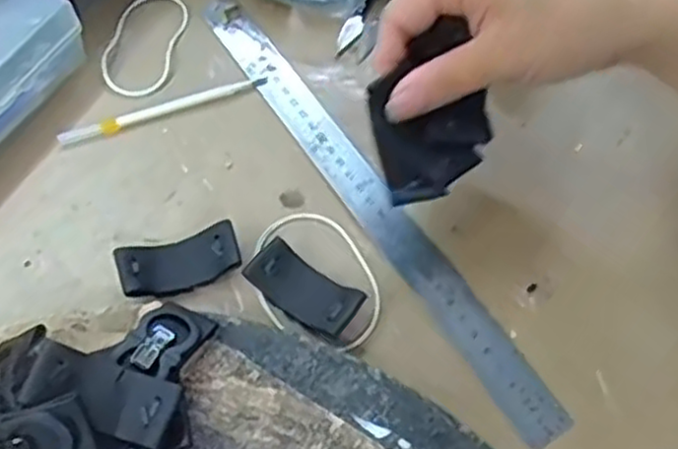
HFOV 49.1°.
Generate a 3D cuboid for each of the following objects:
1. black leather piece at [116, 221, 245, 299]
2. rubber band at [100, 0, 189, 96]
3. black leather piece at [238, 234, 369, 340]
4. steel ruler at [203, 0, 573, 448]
[{"bbox_3d":[-0.078,0.020,0.364,0.057,0.013,0.027,-15,63,-12],"label":"black leather piece"},{"bbox_3d":[-0.117,-0.109,0.446,0.039,0.004,0.077,14,65,-3],"label":"rubber band"},{"bbox_3d":[-0.017,0.031,0.360,0.056,0.015,0.027,35,64,15],"label":"black leather piece"},{"bbox_3d":[0.013,-0.018,0.395,0.024,0.005,0.305,-29,66,-19],"label":"steel ruler"}]

